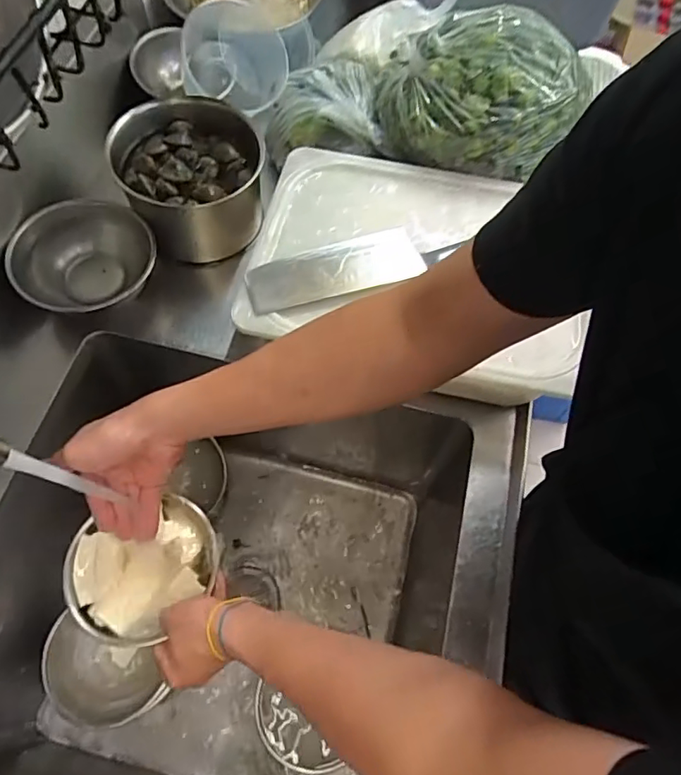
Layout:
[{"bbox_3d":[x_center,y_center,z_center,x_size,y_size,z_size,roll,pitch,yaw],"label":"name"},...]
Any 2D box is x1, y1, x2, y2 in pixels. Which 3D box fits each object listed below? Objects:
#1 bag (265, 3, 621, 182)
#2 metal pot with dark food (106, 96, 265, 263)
[{"bbox_3d":[0.111,-0.396,0.751,0.434,0.155,0.202,4,63,18],"label":"bag"},{"bbox_3d":[-0.201,-0.279,0.755,0.177,0.135,0.192,1,64,-3],"label":"metal pot with dark food"}]

